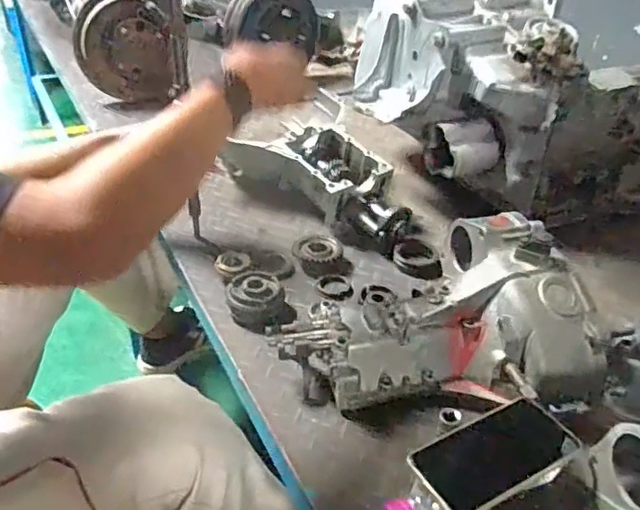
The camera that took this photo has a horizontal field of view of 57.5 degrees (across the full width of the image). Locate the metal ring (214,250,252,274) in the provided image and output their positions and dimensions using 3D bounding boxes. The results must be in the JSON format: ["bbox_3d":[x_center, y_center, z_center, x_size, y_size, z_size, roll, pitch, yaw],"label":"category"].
[{"bbox_3d":[-0.130,0.010,0.872,0.051,0.010,0.049,2,33,-1],"label":"metal ring"}]

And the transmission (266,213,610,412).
[{"bbox_3d":[0.149,0.056,0.727,0.361,0.143,0.247,7,33,6],"label":"transmission"}]

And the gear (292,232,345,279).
[{"bbox_3d":[0.001,-0.002,0.905,0.075,0.029,0.079,-15,37,-25],"label":"gear"}]

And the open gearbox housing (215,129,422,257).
[{"bbox_3d":[0.017,-0.138,1.028,0.349,0.099,0.150,28,41,34],"label":"open gearbox housing"}]

